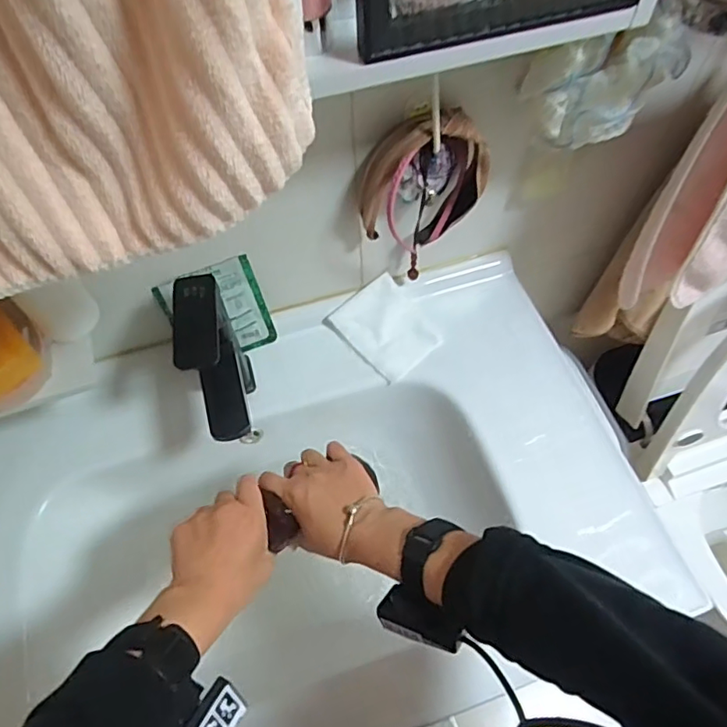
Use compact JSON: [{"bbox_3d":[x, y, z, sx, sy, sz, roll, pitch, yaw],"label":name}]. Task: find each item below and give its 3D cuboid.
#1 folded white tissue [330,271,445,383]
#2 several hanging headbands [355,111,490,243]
[{"bbox_3d":[0.031,-0.047,0.712,0.097,0.009,0.120,-39,78,-11],"label":"folded white tissue"},{"bbox_3d":[0.064,-0.188,0.593,0.136,0.156,0.046,-17,60,-8],"label":"several hanging headbands"}]

